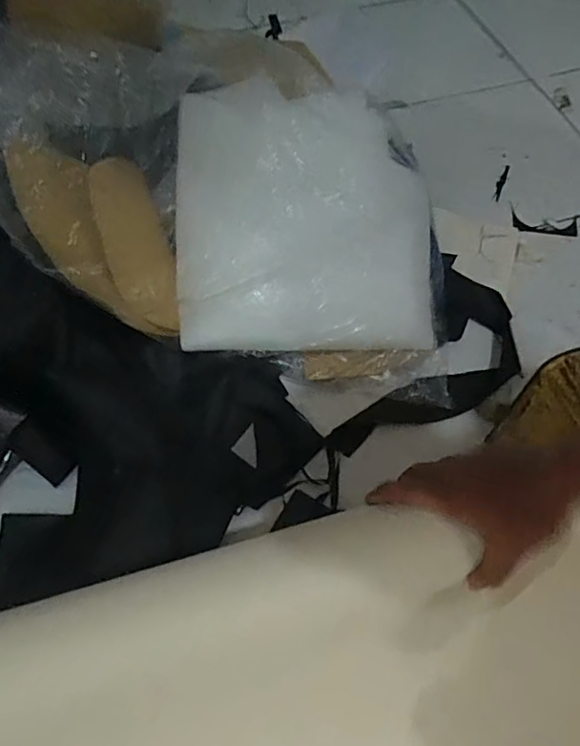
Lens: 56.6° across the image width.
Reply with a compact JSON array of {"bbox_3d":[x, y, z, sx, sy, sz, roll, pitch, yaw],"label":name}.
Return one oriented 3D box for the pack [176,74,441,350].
[{"bbox_3d":[0.041,-0.204,0.732,0.381,0.067,0.345,-3,99,-15],"label":"pack"}]

